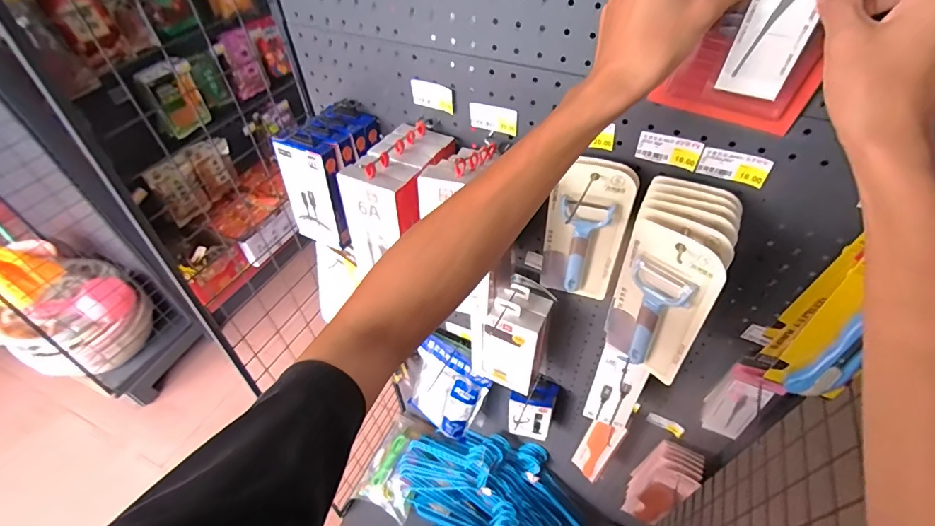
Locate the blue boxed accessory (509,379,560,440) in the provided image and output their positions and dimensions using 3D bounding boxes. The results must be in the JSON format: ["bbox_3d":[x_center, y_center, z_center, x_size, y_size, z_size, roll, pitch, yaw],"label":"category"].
[{"bbox_3d":[0.132,0.292,0.884,0.081,0.157,0.062,13,48,14],"label":"blue boxed accessory"}]

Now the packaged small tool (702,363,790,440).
[{"bbox_3d":[0.356,0.186,0.581,0.022,0.159,0.056,-36,55,-28],"label":"packaged small tool"}]

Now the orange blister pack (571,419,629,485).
[{"bbox_3d":[0.246,0.353,0.836,0.023,0.200,0.058,-20,48,-29],"label":"orange blister pack"}]

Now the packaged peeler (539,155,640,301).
[{"bbox_3d":[0.140,-0.030,0.532,0.090,0.203,0.027,14,48,15],"label":"packaged peeler"}]

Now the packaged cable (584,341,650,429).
[{"bbox_3d":[0.215,0.187,0.639,0.066,0.171,0.019,22,50,22],"label":"packaged cable"}]

